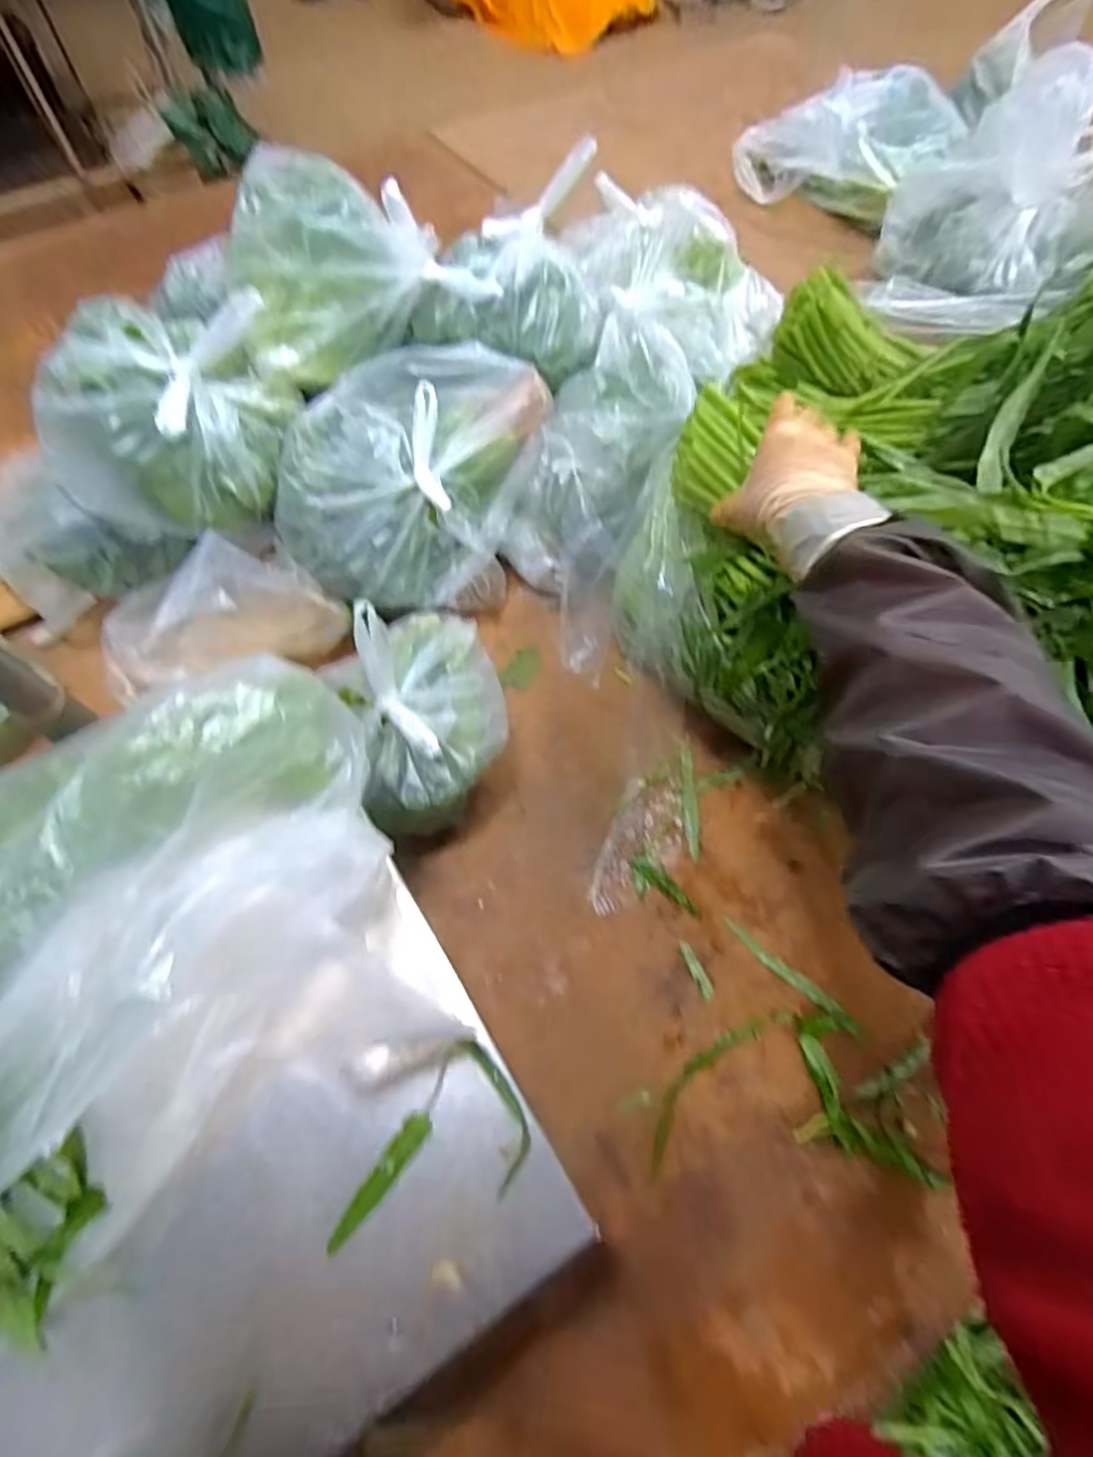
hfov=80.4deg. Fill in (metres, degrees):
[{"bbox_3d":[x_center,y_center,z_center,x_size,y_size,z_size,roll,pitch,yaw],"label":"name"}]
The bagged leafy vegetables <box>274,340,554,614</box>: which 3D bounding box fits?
[{"bbox_3d":[-0.140,-0.267,0.711,0.216,0.173,0.273,26,63,15],"label":"bagged leafy vegetables"}]

